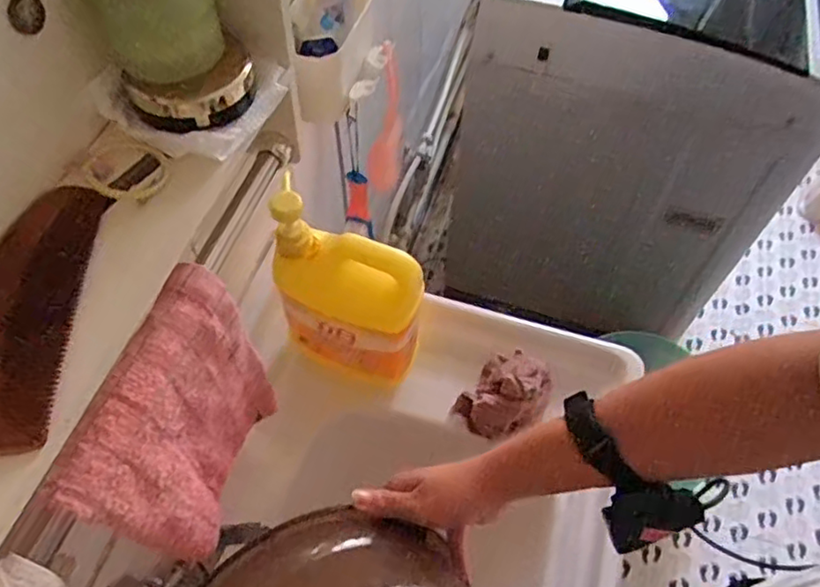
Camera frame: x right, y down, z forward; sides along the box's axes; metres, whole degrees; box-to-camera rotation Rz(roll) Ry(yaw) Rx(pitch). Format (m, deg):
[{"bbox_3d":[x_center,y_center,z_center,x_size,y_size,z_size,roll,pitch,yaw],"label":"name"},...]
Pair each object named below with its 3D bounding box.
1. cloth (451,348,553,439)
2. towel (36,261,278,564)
[{"bbox_3d":[0.109,0.118,0.716,0.077,0.073,0.100,35,61,19],"label":"cloth"},{"bbox_3d":[-0.165,0.102,0.464,0.045,0.195,0.164,16,57,8],"label":"towel"}]

